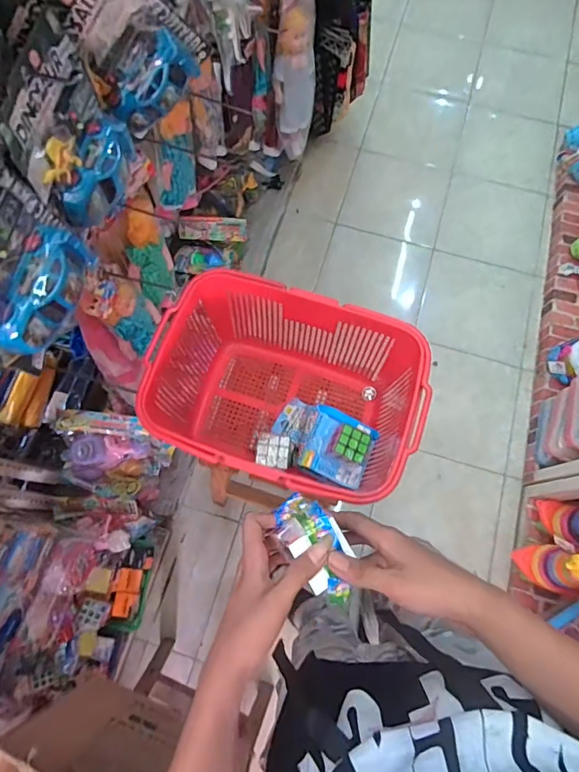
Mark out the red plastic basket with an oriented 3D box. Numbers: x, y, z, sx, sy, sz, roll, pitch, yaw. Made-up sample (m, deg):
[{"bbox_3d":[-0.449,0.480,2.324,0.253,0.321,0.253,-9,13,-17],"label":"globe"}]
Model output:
[{"bbox_3d":[-0.002,0.009,0.775,0.402,0.227,0.321,19,71,4],"label":"red plastic basket"}]

